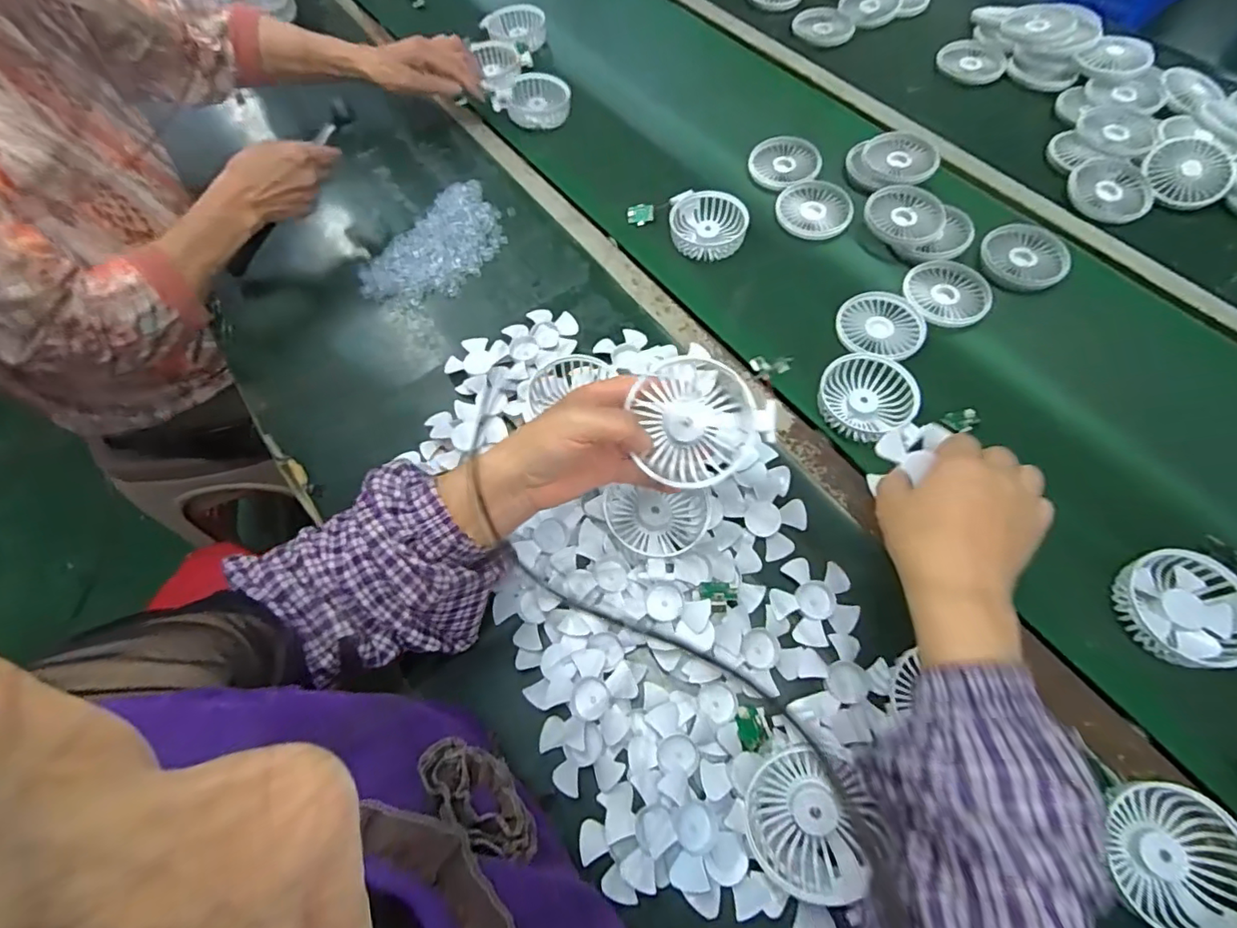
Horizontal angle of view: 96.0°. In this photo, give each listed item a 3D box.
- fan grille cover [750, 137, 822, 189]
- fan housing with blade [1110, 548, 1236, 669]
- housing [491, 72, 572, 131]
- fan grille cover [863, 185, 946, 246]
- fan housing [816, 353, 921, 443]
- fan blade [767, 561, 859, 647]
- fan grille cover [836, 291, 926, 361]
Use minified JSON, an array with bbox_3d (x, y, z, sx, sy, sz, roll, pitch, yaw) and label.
[{"bbox_3d":[0.211,-0.389,0.711,0.085,0.013,0.097,5,64,4],"label":"fan grille cover"},{"bbox_3d":[0.450,0.115,0.445,0.089,0.036,0.086,0,64,1],"label":"fan housing with blade"},{"bbox_3d":[-0.114,-0.513,0.777,0.095,0.033,0.094,10,65,6],"label":"housing"},{"bbox_3d":[0.334,-0.291,0.651,0.086,0.011,0.088,27,68,13],"label":"fan grille cover"},{"bbox_3d":[0.243,-0.066,0.544,0.088,0.021,0.085,0,64,1],"label":"fan housing"},{"bbox_3d":[0.162,0.112,0.460,0.068,0.007,0.067,0,64,1],"label":"fan blade"},{"bbox_3d":[0.278,-0.148,0.588,0.084,0.009,0.087,26,67,13],"label":"fan grille cover"}]

